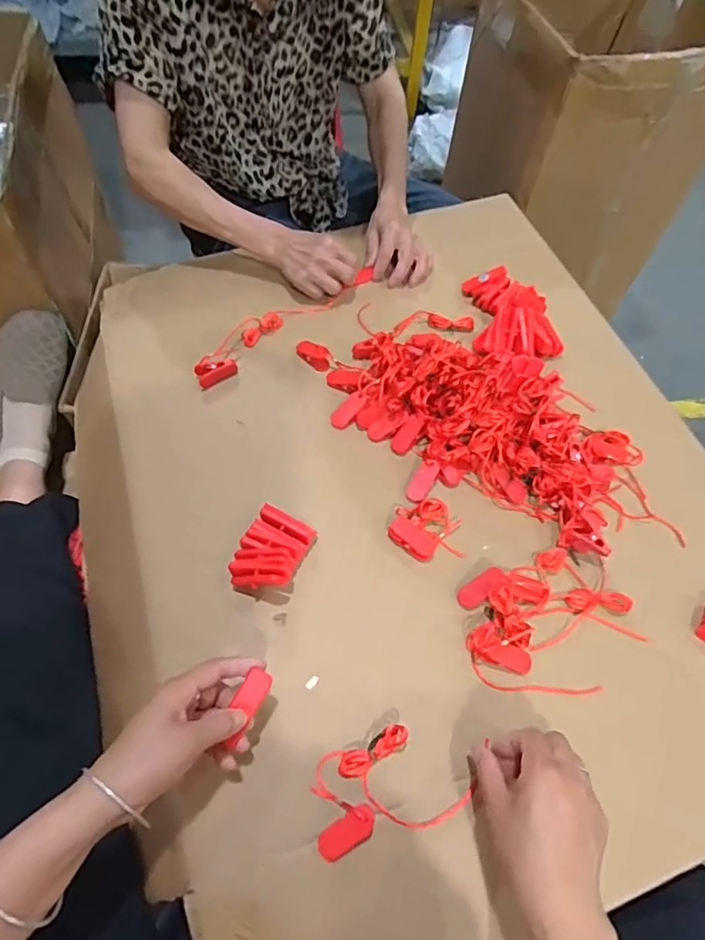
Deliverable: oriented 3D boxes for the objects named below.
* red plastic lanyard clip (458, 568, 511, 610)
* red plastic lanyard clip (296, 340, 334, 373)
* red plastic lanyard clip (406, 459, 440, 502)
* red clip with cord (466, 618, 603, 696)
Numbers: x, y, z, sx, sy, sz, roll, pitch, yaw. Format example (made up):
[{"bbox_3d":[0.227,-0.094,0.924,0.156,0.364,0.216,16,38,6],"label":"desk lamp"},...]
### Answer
[{"bbox_3d":[0.125,0.113,0.522,0.053,0.008,0.021,-40,65,18],"label":"red plastic lanyard clip"},{"bbox_3d":[-0.047,-0.140,0.657,0.047,0.018,0.023,34,64,14],"label":"red plastic lanyard clip"},{"bbox_3d":[0.075,0.011,0.581,0.021,0.008,0.046,30,92,12],"label":"red plastic lanyard clip"},{"bbox_3d":[0.165,0.168,0.495,0.115,0.021,0.059,3,61,-3],"label":"red clip with cord"}]

